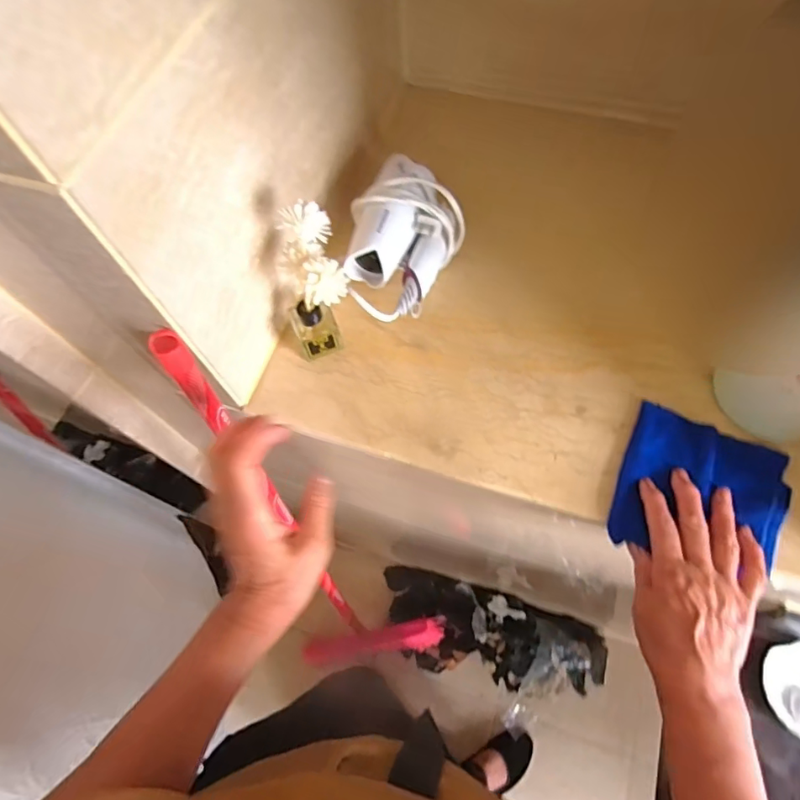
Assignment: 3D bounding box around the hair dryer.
[{"bbox_3d":[0.005,-0.154,0.525,0.107,0.087,0.167,7,66,6],"label":"hair dryer"}]

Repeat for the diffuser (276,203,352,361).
[{"bbox_3d":[-0.081,-0.100,0.469,0.061,0.157,0.059,-11,65,-2],"label":"diffuser"}]

